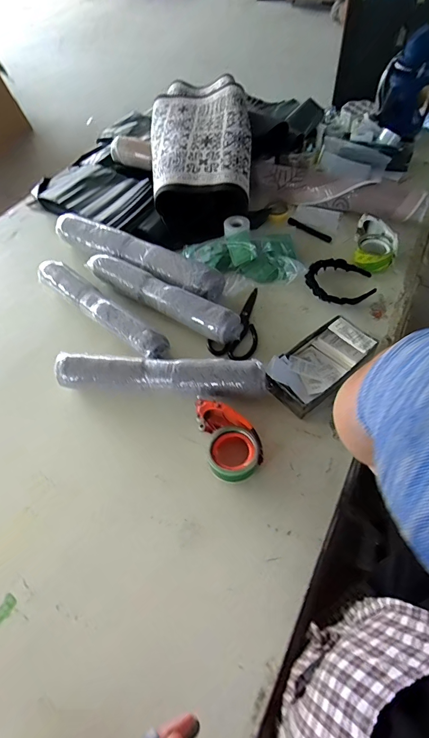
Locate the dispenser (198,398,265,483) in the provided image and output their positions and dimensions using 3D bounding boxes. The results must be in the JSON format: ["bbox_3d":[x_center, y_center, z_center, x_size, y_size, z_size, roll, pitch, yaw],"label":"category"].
[{"bbox_3d":[0.028,0.127,0.655,0.090,0.058,0.150,-16,57,-6],"label":"dispenser"}]

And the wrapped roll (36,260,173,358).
[{"bbox_3d":[-0.255,-0.134,0.811,0.395,0.063,0.067,34,65,23],"label":"wrapped roll"}]

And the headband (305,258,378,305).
[{"bbox_3d":[0.289,-0.199,0.835,0.149,0.027,0.126,33,65,23],"label":"headband"}]

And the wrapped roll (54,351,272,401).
[{"bbox_3d":[-0.104,0.019,0.704,0.398,0.073,0.063,2,57,6],"label":"wrapped roll"}]

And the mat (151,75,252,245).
[{"bbox_3d":[-0.037,-0.606,1.014,0.261,0.189,0.519,-4,57,2],"label":"mat"}]

